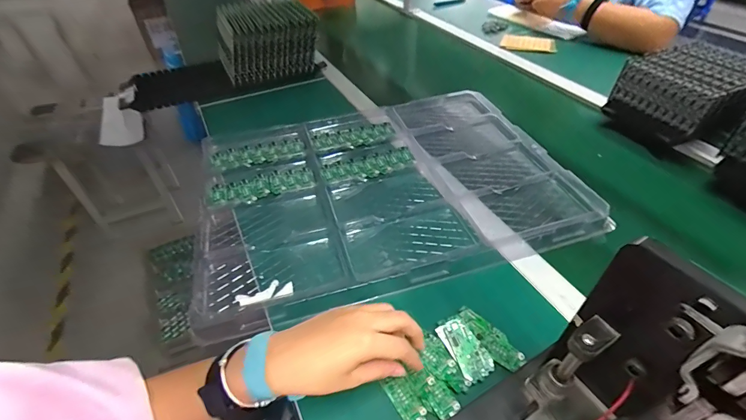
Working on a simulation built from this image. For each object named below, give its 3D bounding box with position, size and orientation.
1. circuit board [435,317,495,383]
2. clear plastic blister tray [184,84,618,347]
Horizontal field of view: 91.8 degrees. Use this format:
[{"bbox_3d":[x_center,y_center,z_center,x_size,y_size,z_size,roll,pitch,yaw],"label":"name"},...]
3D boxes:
[{"bbox_3d":[0.096,0.142,0.372,0.035,0.008,0.061,-22,63,-19],"label":"circuit board"},{"bbox_3d":[0.011,-0.050,0.574,0.543,0.030,0.403,-13,45,-12],"label":"clear plastic blister tray"}]

